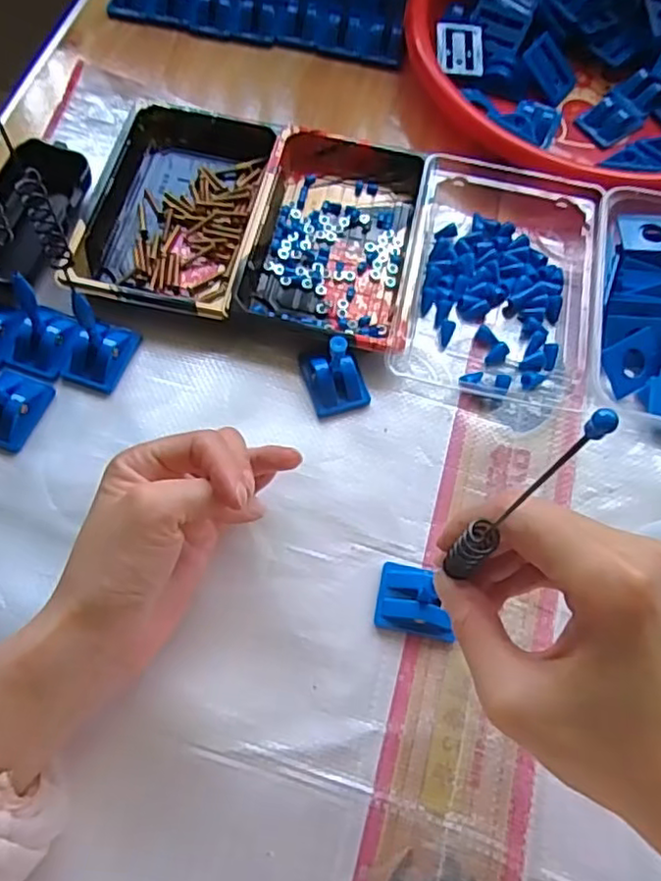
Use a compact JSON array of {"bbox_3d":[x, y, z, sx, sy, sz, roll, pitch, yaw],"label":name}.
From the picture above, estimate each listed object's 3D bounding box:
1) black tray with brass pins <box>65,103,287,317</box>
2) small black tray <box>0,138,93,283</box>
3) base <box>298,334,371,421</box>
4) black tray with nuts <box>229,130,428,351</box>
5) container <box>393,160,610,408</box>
[{"bbox_3d":[-0.100,-0.153,0.432,0.109,0.023,0.160,12,66,3],"label":"black tray with brass pins"},{"bbox_3d":[-0.195,-0.143,0.419,0.053,0.030,0.102,17,67,5],"label":"small black tray"},{"bbox_3d":[0.002,-0.044,0.381,0.033,0.045,0.043,-19,68,-10],"label":"base"},{"bbox_3d":[0.003,-0.137,0.429,0.104,0.022,0.171,9,66,2],"label":"black tray with nuts"},{"bbox_3d":[0.109,-0.111,0.418,0.114,0.033,0.173,10,66,2],"label":"container"}]

